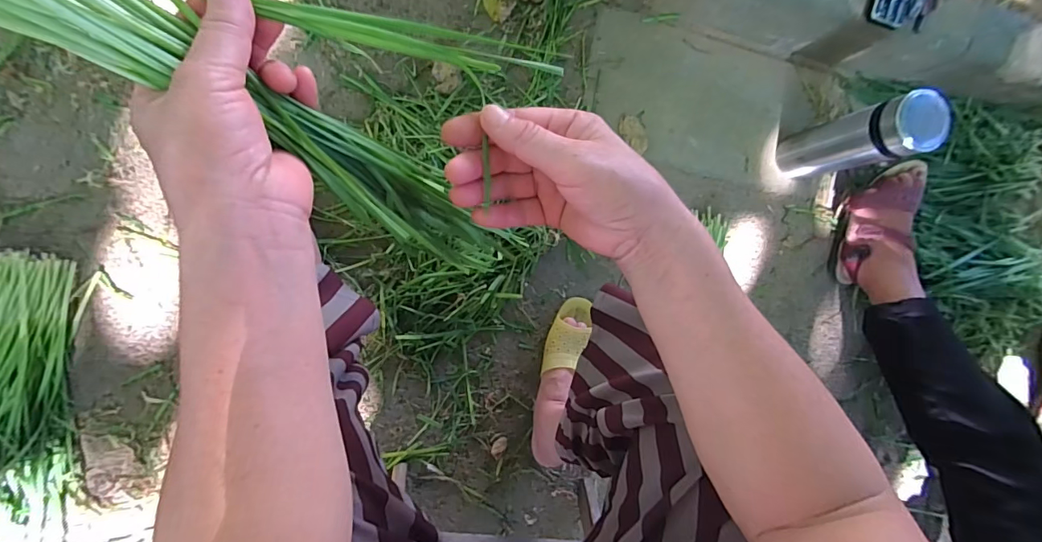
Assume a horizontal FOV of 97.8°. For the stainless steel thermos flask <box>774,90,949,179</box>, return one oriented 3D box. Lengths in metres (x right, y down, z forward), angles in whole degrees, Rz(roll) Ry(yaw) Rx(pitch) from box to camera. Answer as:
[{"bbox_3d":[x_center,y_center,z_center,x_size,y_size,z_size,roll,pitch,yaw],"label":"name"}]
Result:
[{"bbox_3d":[0.527,-0.209,0.726,0.088,0.221,0.088,-15,96,-9],"label":"stainless steel thermos flask"}]

